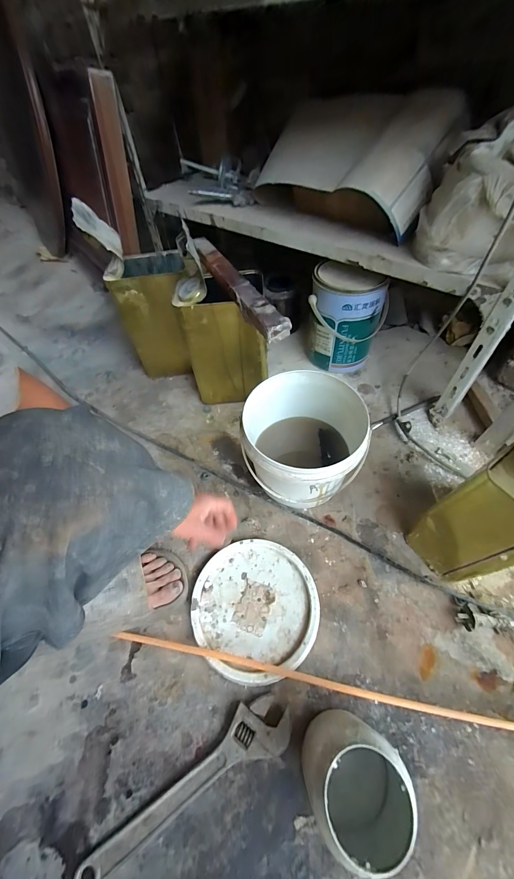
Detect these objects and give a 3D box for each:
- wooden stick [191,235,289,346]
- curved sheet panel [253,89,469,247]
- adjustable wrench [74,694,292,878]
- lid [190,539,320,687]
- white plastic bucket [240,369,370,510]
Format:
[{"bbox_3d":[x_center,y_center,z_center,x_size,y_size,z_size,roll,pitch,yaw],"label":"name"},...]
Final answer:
[{"bbox_3d":[-0.043,-0.277,0.556,0.040,0.032,0.333,-26,56,-13],"label":"wooden stick"},{"bbox_3d":[0.167,-0.561,0.629,0.159,0.167,0.413,-38,59,-20],"label":"curved sheet panel"},{"bbox_3d":[-0.087,0.433,0.392,0.280,0.019,0.062,-24,57,-14],"label":"adjustable wrench"},{"bbox_3d":[-0.003,0.268,0.504,0.194,0.016,0.198,2,55,4],"label":"lid"},{"bbox_3d":[0.080,0.017,0.572,0.198,0.186,0.199,-3,54,4],"label":"white plastic bucket"}]

